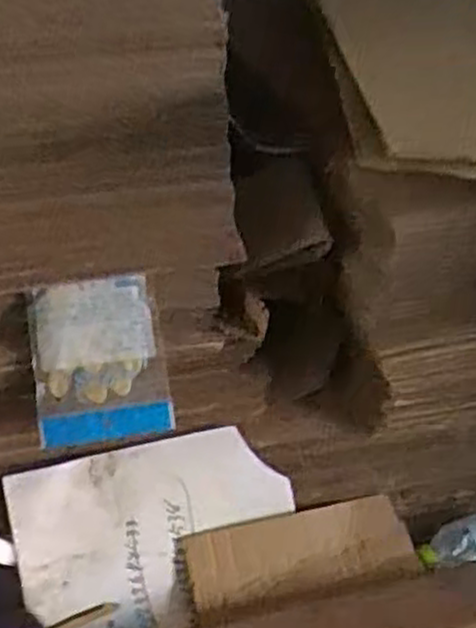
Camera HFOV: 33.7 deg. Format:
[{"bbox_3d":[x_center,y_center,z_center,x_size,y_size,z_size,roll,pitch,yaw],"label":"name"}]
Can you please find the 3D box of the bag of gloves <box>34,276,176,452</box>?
[{"bbox_3d":[-0.152,0.052,0.852,0.136,0.170,0.041,-8,4,-5],"label":"bag of gloves"}]

